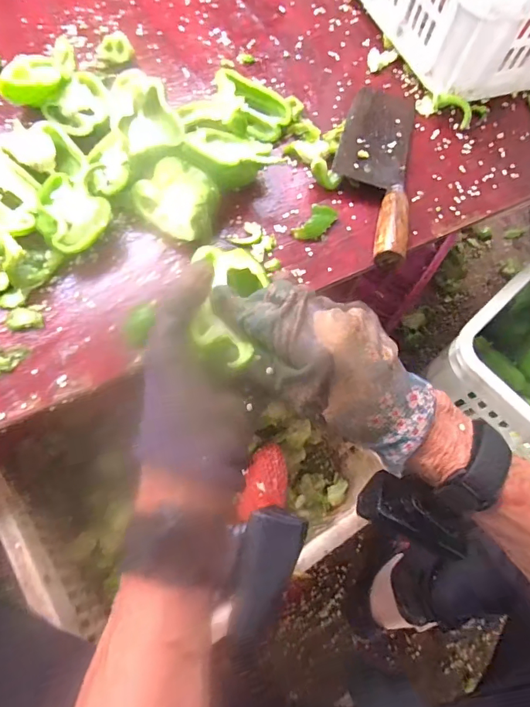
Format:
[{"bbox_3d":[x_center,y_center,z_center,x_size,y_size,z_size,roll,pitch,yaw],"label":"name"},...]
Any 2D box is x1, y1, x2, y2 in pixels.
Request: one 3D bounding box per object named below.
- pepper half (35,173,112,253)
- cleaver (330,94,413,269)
[{"bbox_3d":[-0.187,-0.132,0.418,0.062,0.052,0.061,-34,73,-16],"label":"pepper half"},{"bbox_3d":[0.122,-0.214,0.477,0.082,0.029,0.271,12,67,2],"label":"cleaver"}]

